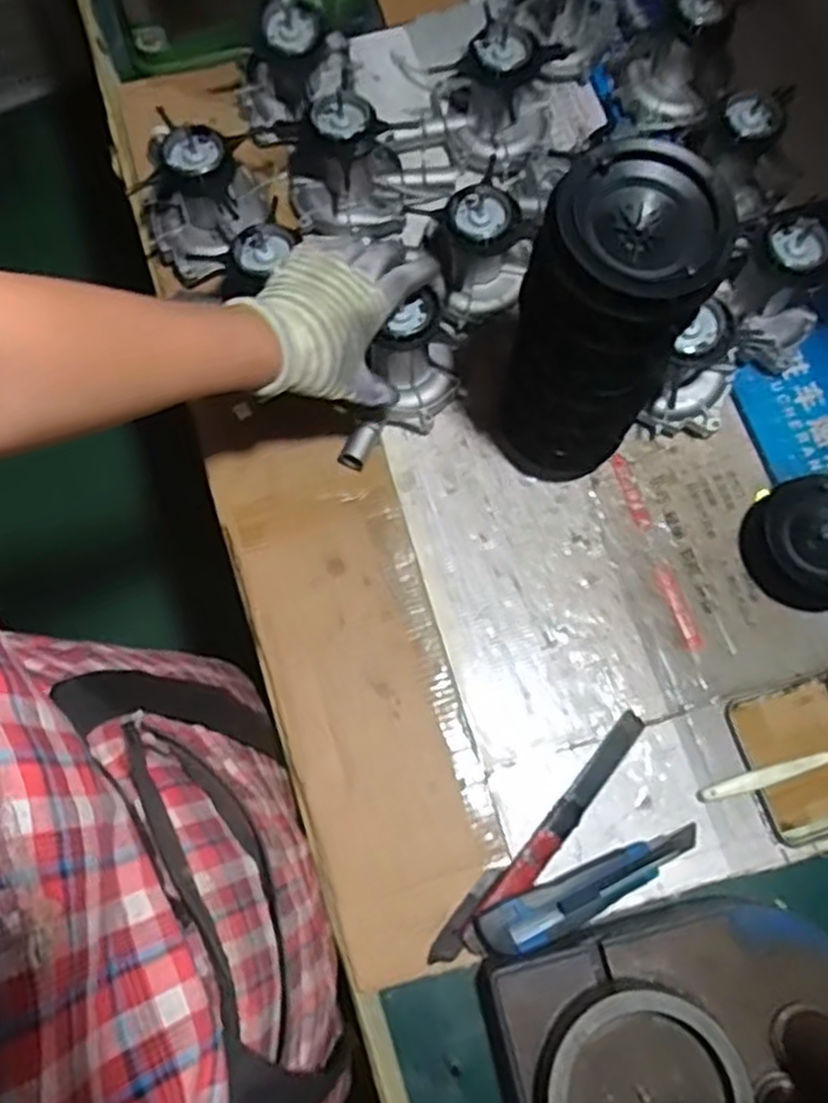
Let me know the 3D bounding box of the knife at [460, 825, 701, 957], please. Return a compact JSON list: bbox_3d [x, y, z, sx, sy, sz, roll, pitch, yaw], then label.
[{"bbox_3d":[0.127,0.249,0.575,0.186,0.023,0.035,-22,74,-7],"label":"knife"}]

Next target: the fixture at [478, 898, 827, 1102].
[{"bbox_3d":[0.190,0.340,0.519,0.250,0.088,0.184,-16,74,-6],"label":"fixture"}]

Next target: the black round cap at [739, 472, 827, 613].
[{"bbox_3d":[0.331,-0.007,0.645,0.096,0.054,0.108,-24,75,-8],"label":"black round cap"}]

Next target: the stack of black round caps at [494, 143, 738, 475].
[{"bbox_3d":[0.124,-0.139,0.562,0.106,0.291,0.097,21,72,14],"label":"stack of black round caps"}]

